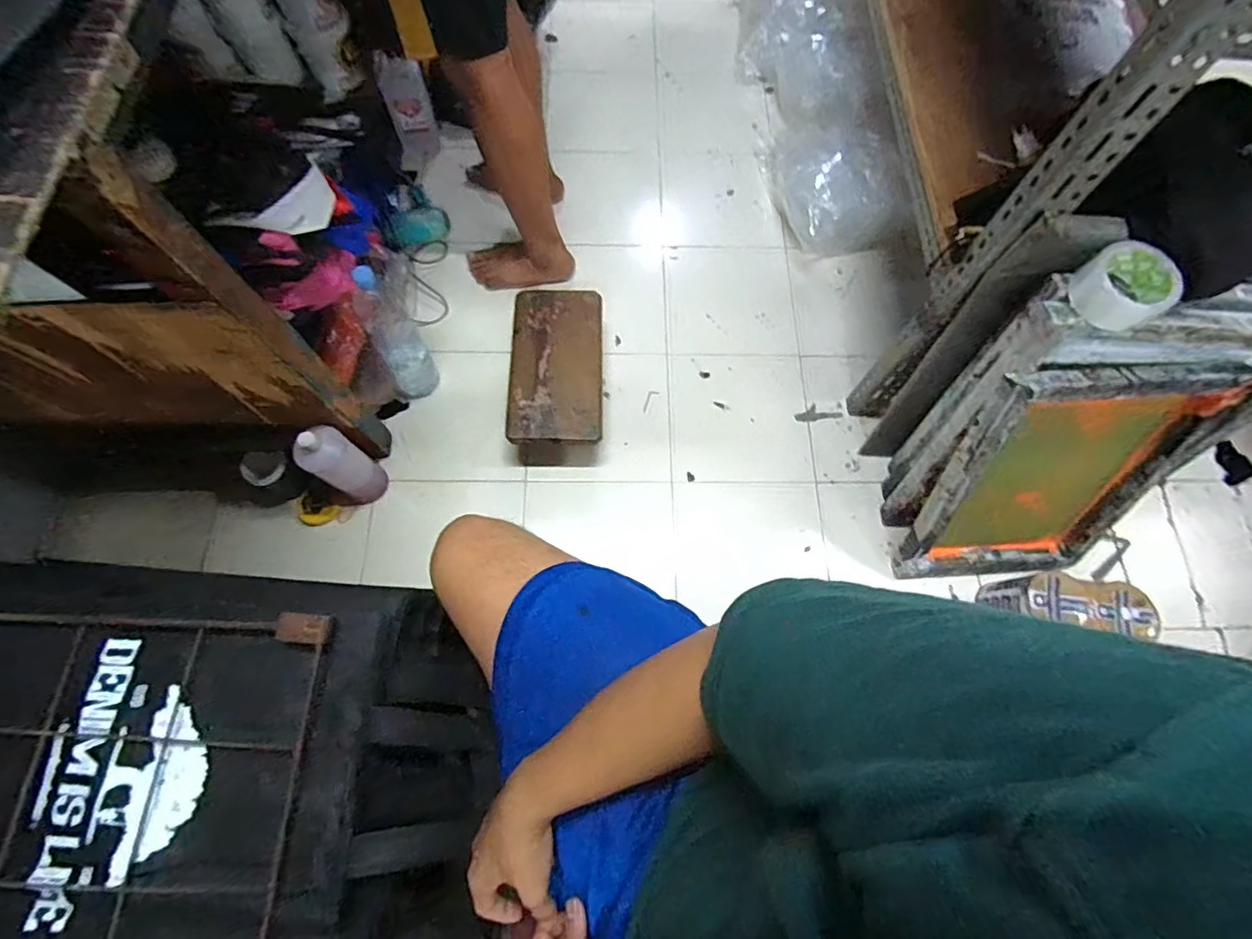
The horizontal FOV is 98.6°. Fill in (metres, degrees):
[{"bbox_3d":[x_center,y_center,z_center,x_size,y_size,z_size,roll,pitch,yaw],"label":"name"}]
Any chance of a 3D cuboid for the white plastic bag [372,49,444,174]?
[{"bbox_3d":[-0.522,-0.863,1.301,0.102,0.237,0.034,-19,47,-14],"label":"white plastic bag"}]

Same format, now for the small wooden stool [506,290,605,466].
[{"bbox_3d":[-0.140,-0.189,1.114,0.183,0.118,0.359,-1,71,-3],"label":"small wooden stool"}]

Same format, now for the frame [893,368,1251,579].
[{"bbox_3d":[0.710,0.027,0.902,0.358,0.457,0.055,-2,47,-2],"label":"frame"}]

